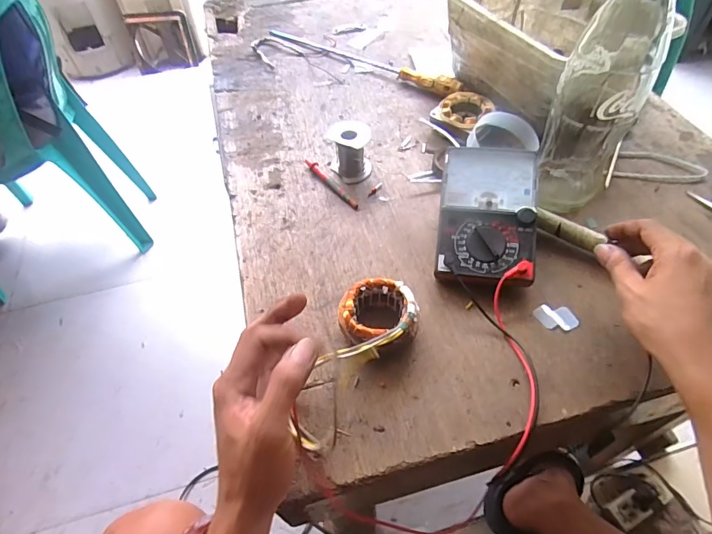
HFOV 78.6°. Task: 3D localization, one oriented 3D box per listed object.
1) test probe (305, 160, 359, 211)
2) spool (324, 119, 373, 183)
[{"bbox_3d":[-0.032,-0.107,0.553,0.012,0.010,0.105,-31,58,-18],"label":"test probe"},{"bbox_3d":[-0.005,-0.145,0.550,0.048,0.057,0.050,-1,54,2],"label":"spool"}]

